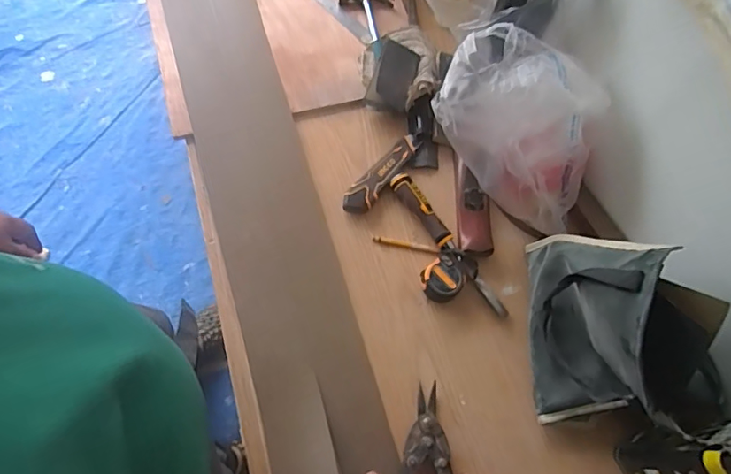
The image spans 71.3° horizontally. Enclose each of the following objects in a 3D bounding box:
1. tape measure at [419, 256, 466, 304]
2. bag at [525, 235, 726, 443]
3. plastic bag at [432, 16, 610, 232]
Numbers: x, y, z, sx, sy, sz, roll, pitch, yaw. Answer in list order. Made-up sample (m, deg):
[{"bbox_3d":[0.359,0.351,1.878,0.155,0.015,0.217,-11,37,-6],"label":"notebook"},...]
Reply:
[{"bbox_3d":[0.116,0.063,0.763,0.068,0.039,0.063,-33,74,-14],"label":"tape measure"},{"bbox_3d":[0.317,0.108,0.663,0.157,0.215,0.261,1,69,-2],"label":"bag"},{"bbox_3d":[0.227,-0.151,0.759,0.258,0.206,0.158,35,71,10],"label":"plastic bag"}]

